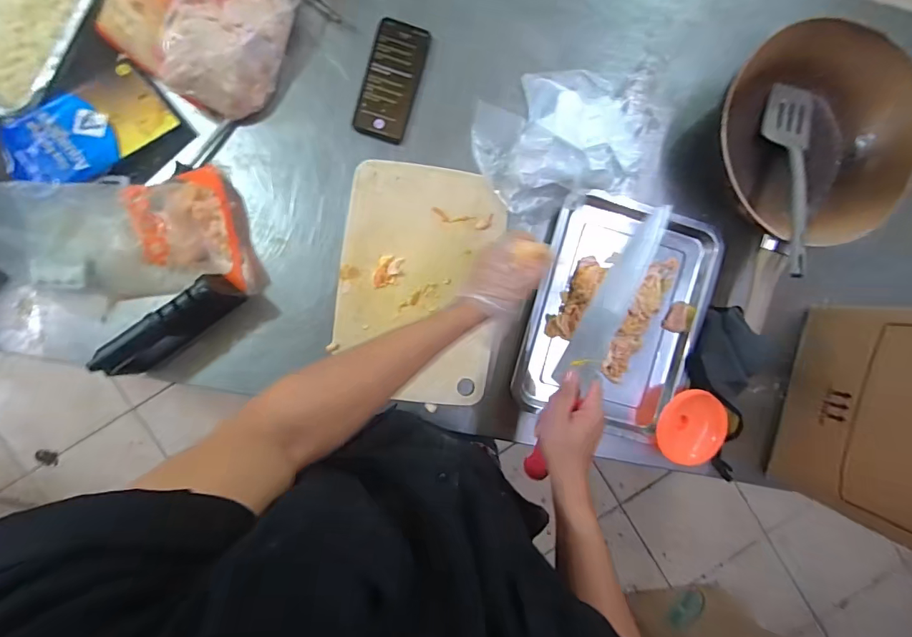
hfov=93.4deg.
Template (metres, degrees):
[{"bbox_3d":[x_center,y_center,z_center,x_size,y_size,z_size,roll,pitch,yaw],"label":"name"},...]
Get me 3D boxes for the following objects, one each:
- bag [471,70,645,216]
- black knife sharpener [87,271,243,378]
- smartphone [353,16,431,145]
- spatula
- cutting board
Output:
[{"bbox_3d":[0.157,-0.269,0.626,0.239,0.064,0.193,-23,93,-3],"label":"bag"},{"bbox_3d":[-0.385,0.013,0.588,0.192,0.092,0.036,-38,94,-2],"label":"black knife sharpener"},{"bbox_3d":[-0.095,-0.353,0.638,0.076,0.012,0.167,16,91,-4],"label":"smartphone"},{"bbox_3d":[0.498,-0.212,0.630,0.071,0.031,0.316,12,70,-4],"label":"spatula"},{"bbox_3d":[-0.054,-0.051,0.648,0.234,0.010,0.346,7,91,-4],"label":"cutting board"}]

